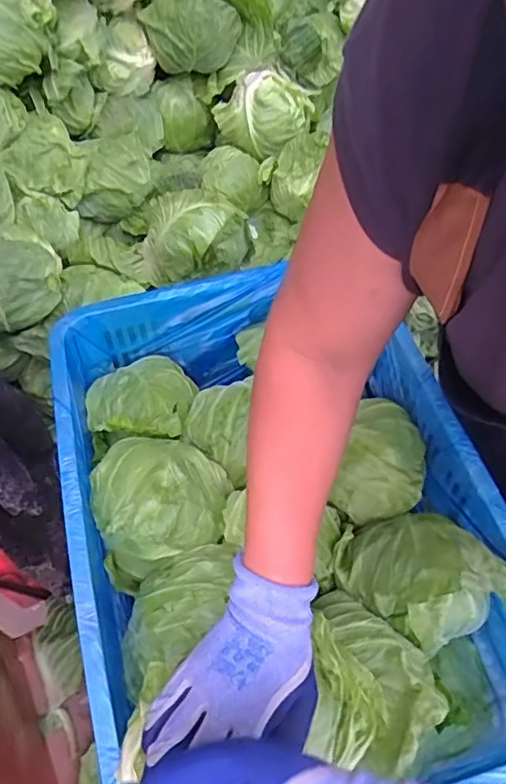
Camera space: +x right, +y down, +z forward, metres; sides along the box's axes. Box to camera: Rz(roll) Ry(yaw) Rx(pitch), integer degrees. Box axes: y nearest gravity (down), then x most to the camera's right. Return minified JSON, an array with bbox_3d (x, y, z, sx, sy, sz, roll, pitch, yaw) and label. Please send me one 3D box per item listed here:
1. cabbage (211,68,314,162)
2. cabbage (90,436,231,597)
[{"bbox_3d":[0.016,-0.534,1.123,0.154,0.106,0.151,-39,66,-24],"label":"cabbage"},{"bbox_3d":[-0.104,0.127,0.682,0.153,0.121,0.150,-10,57,-8],"label":"cabbage"}]

